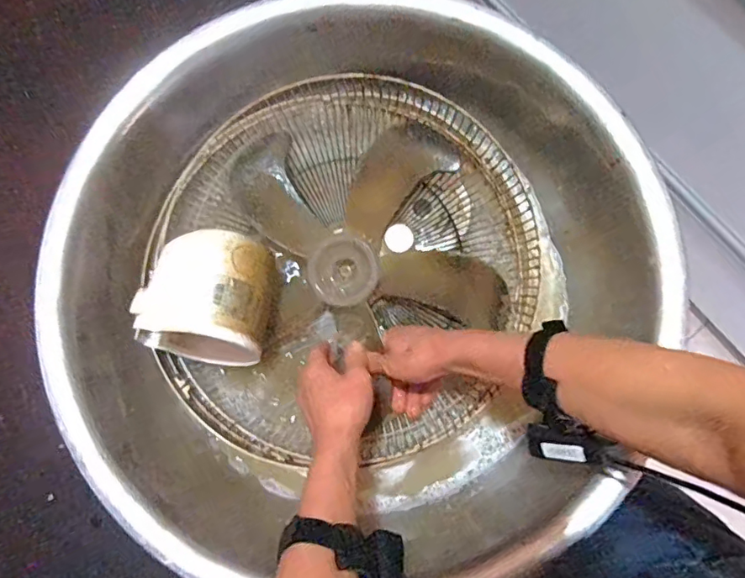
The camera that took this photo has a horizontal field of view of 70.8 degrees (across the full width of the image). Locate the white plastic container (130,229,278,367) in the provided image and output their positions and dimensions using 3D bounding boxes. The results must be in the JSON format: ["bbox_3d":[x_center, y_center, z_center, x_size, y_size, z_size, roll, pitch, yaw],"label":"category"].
[{"bbox_3d":[-0.176,0.008,0.587,0.131,0.108,0.137,0,76,0],"label":"white plastic container"}]

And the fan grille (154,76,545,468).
[{"bbox_3d":[-0.038,-0.022,0.621,0.428,0.097,0.435,0,76,0],"label":"fan grille"}]

